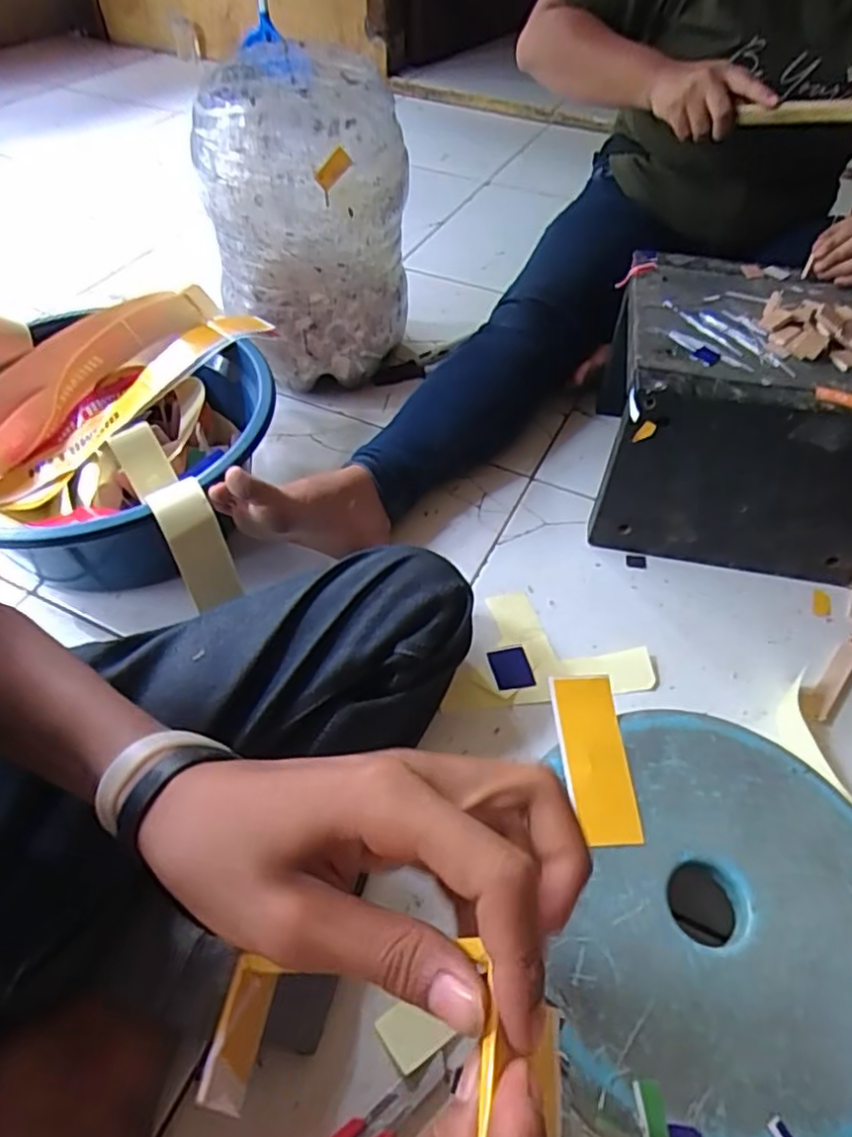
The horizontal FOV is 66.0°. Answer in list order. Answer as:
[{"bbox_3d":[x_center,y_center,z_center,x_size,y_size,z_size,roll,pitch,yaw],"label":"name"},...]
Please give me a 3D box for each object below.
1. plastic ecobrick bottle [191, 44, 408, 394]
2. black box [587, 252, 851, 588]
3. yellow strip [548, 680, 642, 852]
[{"bbox_3d":[-0.144,-0.440,0.834,0.229,0.292,0.251,-3,51,-4],"label":"plastic ecobrick bottle"},{"bbox_3d":[0.342,-0.171,0.717,0.275,0.217,0.262,9,51,6],"label":"black box"},{"bbox_3d":[0.102,0.114,0.402,0.040,0.015,0.101,-2,51,-3],"label":"yellow strip"}]

